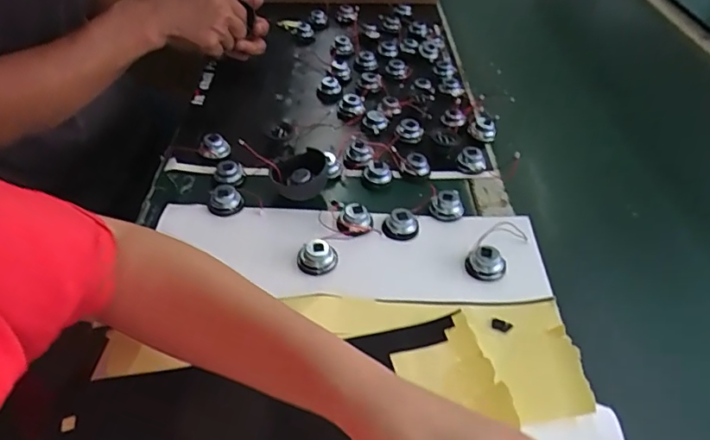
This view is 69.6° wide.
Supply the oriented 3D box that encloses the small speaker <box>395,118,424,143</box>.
[{"bbox_3d":[0.068,-0.110,0.625,0.028,0.014,0.029,-28,51,-30],"label":"small speaker"}]

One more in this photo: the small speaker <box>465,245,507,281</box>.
[{"bbox_3d":[0.120,0.040,0.470,0.036,0.021,0.031,23,46,19],"label":"small speaker"}]

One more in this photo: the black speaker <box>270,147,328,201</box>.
[{"bbox_3d":[-0.059,-0.049,0.539,0.055,0.034,0.061,-2,43,-7],"label":"black speaker"}]

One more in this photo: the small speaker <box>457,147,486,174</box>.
[{"bbox_3d":[0.134,-0.068,0.586,0.033,0.024,0.019,16,44,12],"label":"small speaker"}]

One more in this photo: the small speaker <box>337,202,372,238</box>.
[{"bbox_3d":[0.000,0.000,0.500,0.035,0.020,0.029,12,43,9],"label":"small speaker"}]

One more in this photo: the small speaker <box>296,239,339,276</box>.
[{"bbox_3d":[-0.034,0.033,0.463,0.033,0.017,0.031,13,43,9],"label":"small speaker"}]

